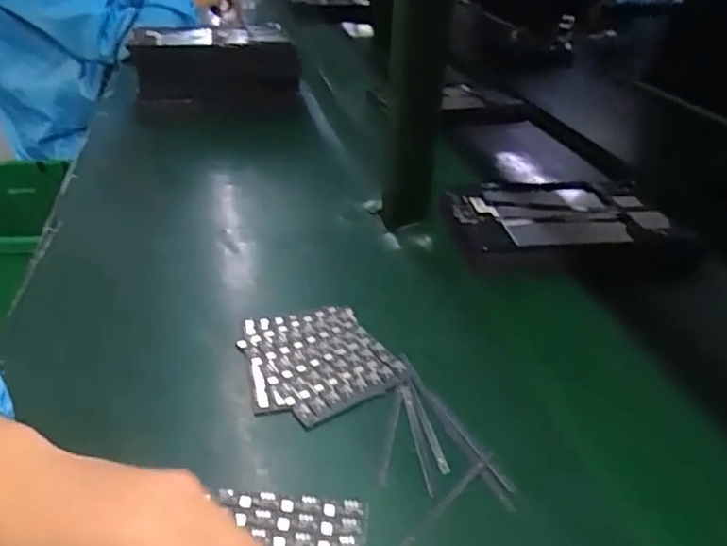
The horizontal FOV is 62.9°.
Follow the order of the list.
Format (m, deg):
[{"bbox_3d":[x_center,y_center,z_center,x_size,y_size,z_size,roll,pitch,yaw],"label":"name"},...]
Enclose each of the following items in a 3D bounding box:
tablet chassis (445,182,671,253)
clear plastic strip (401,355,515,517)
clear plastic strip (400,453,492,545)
[{"bbox_3d":[0.213,-0.062,0.652,0.227,0.020,0.150,-2,34,-7],"label":"tablet chassis"},{"bbox_3d":[0.062,0.104,0.413,0.013,0.007,0.142,-13,37,-22],"label":"clear plastic strip"},{"bbox_3d":[0.051,0.136,0.358,0.005,0.004,0.088,29,43,34],"label":"clear plastic strip"}]

